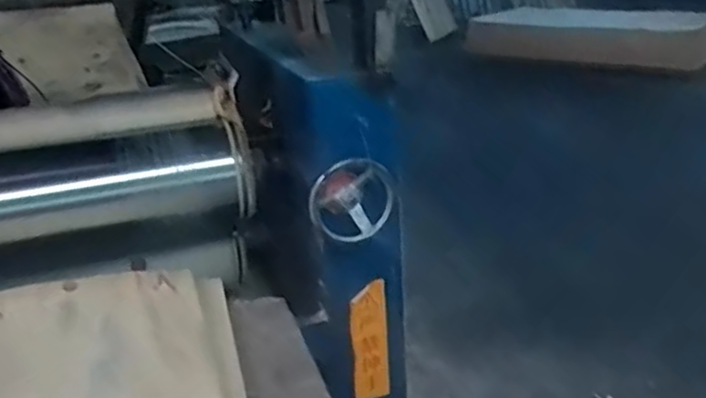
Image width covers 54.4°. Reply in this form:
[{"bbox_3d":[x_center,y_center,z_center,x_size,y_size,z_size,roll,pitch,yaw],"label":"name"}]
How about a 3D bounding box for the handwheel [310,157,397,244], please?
[{"bbox_3d":[0.007,-0.001,1.201,0.160,0.149,0.033,-13,23,-22],"label":"handwheel"}]

